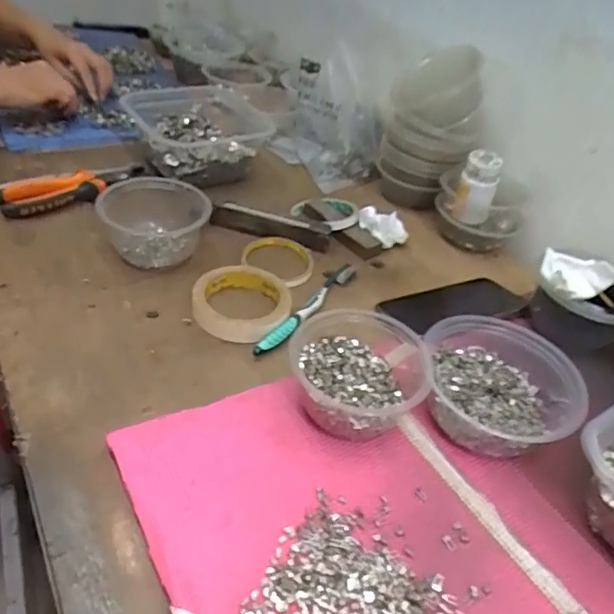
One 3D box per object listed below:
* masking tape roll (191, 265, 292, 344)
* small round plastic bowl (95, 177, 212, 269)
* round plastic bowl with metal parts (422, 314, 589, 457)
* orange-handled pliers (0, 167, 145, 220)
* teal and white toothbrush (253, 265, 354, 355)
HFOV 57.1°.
[{"bbox_3d":[-0.065,-0.010,0.576,0.095,0.022,0.104,4,41,-4],"label":"masking tape roll"},{"bbox_3d":[-0.168,-0.094,0.625,0.116,0.057,0.092,-3,41,-16],"label":"small round plastic bowl"},{"bbox_3d":[0.166,0.066,0.486,0.134,0.064,0.128,7,40,-6],"label":"round plastic bowl with metal parts"},{"bbox_3d":[-0.278,-0.148,0.682,0.176,0.022,0.072,-20,48,-28],"label":"orange-handled pliers"},{"bbox_3d":[0.001,-0.005,0.591,0.024,0.016,0.185,26,44,20],"label":"teal and white toothbrush"}]

